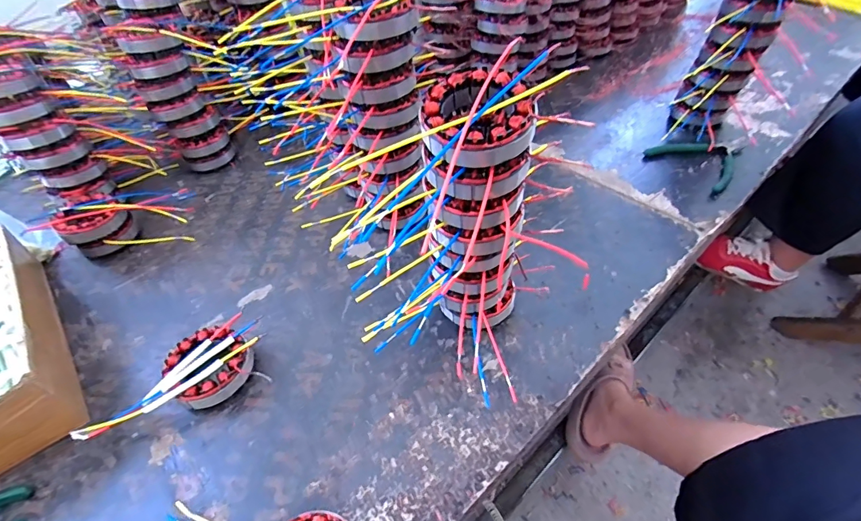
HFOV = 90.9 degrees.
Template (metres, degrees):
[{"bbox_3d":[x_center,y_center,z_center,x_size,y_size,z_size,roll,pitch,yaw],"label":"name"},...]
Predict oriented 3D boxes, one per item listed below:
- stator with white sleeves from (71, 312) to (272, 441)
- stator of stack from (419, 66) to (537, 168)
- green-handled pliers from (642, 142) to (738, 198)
[{"bbox_3d":[-0.271,0.123,0.453,0.175,0.033,0.091,-21,49,-13],"label":"stator with white sleeves"},{"bbox_3d":[0.034,-0.111,0.327,0.082,0.037,0.082,-3,47,3],"label":"stator of stack"},{"bbox_3d":[0.422,-0.154,0.655,0.113,0.024,0.131,-23,49,-14],"label":"green-handled pliers"}]

